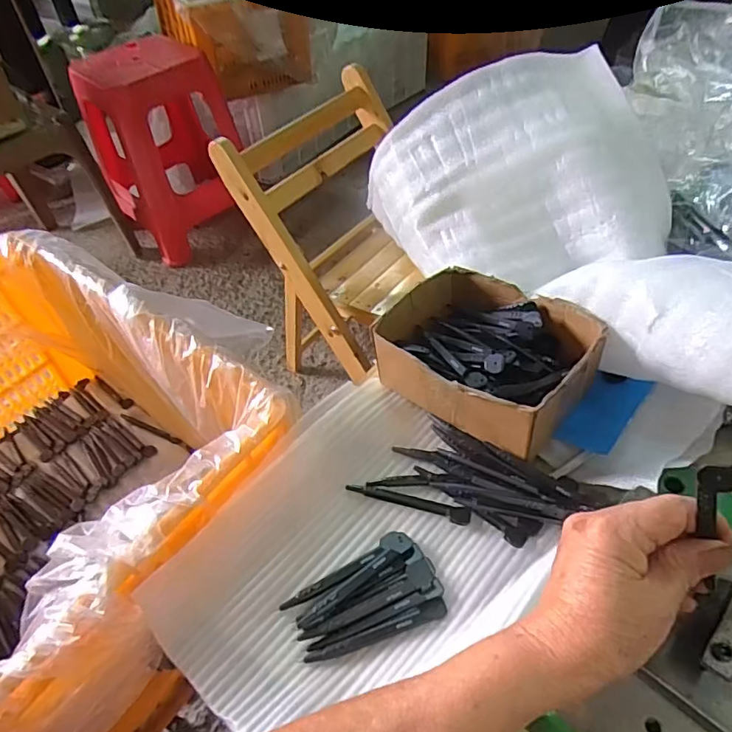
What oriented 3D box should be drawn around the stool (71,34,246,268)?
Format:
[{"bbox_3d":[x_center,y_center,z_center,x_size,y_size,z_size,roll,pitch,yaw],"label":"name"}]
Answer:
[{"bbox_3d":[-0.565,-0.618,1.554,0.362,0.483,0.371,-30,52,-21],"label":"stool"}]

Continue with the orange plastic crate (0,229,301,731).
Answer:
[{"bbox_3d":[-0.337,0.121,0.566,0.531,0.250,0.364,33,58,30],"label":"orange plastic crate"}]

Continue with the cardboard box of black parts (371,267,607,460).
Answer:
[{"bbox_3d":[0.104,-0.011,0.476,0.163,0.074,0.128,32,57,30],"label":"cardboard box of black parts"}]

